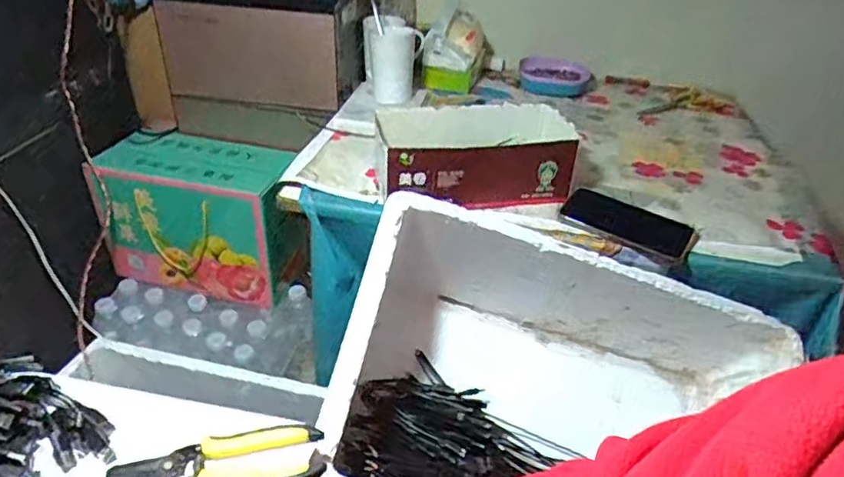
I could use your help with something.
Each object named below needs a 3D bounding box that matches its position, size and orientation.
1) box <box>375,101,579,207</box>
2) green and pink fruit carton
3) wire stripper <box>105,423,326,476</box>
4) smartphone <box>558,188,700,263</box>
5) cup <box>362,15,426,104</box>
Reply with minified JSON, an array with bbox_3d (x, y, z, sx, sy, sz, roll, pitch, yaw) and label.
[{"bbox_3d":[0.069,-0.119,0.846,0.267,0.096,0.164,0,35,-6],"label":"box"},{"bbox_3d":[-0.387,-0.039,1.101,0.317,0.233,0.168,13,36,13],"label":"green and pink fruit carton"},{"bbox_3d":[-0.168,0.186,0.502,0.167,0.015,0.062,-3,35,-10],"label":"wire stripper"},{"bbox_3d":[0.269,-0.019,0.798,0.165,0.013,0.080,24,60,17],"label":"smartphone"},{"bbox_3d":[-0.052,-0.304,1.038,0.101,0.121,0.090,2,35,-2],"label":"cup"}]

